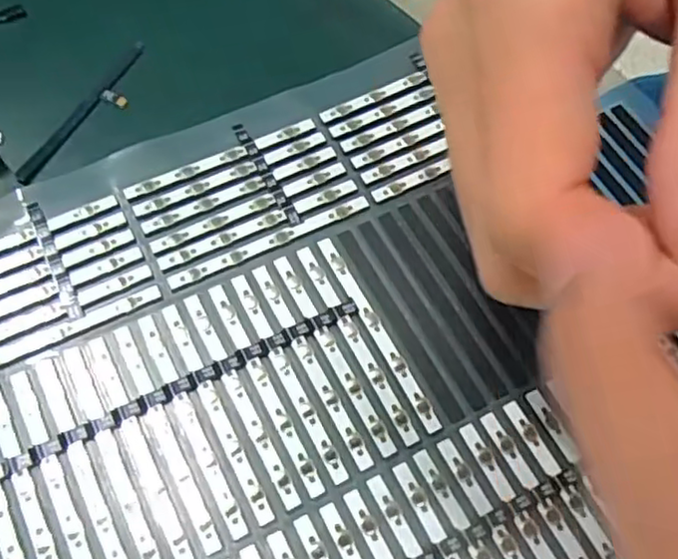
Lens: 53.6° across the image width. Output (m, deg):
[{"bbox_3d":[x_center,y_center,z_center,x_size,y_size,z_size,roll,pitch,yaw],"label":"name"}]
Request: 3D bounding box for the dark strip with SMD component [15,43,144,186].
[{"bbox_3d":[-0.077,-0.052,0.207,0.012,0.004,0.061,29,65,11],"label":"dark strip with SMD component"}]

